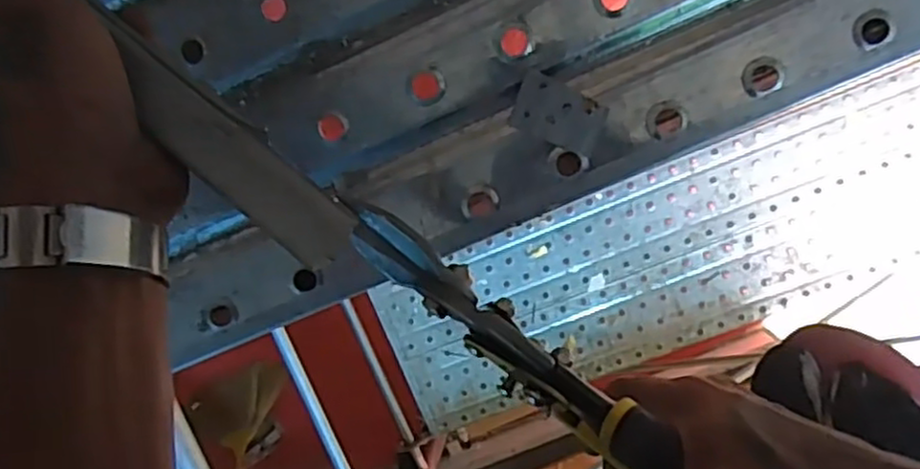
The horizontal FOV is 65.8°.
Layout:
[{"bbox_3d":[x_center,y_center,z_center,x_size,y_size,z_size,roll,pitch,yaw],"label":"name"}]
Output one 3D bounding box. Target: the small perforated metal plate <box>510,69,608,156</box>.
[{"bbox_3d":[0.050,-0.061,0.362,0.046,0.004,0.028,25,99,2],"label":"small perforated metal plate"}]

